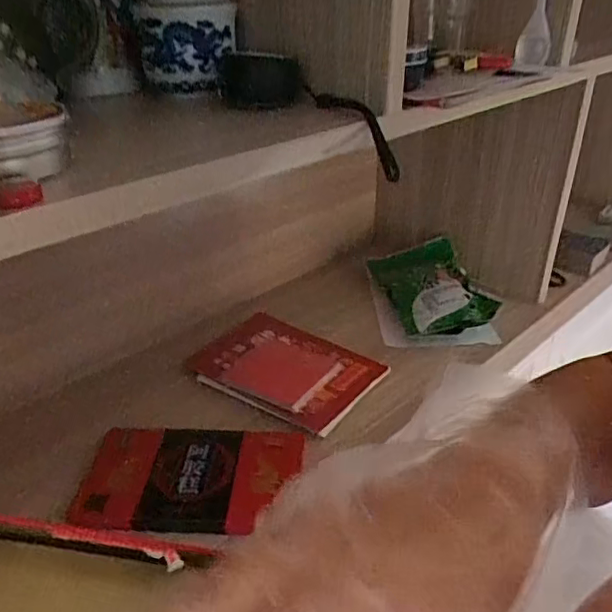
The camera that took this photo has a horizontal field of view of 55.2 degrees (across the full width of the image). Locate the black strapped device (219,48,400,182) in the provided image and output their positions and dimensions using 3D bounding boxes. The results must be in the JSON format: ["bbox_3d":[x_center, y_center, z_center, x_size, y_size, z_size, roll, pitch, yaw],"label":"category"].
[{"bbox_3d":[0.005,-0.146,0.433,0.163,0.044,0.053,33,46,23],"label":"black strapped device"}]

